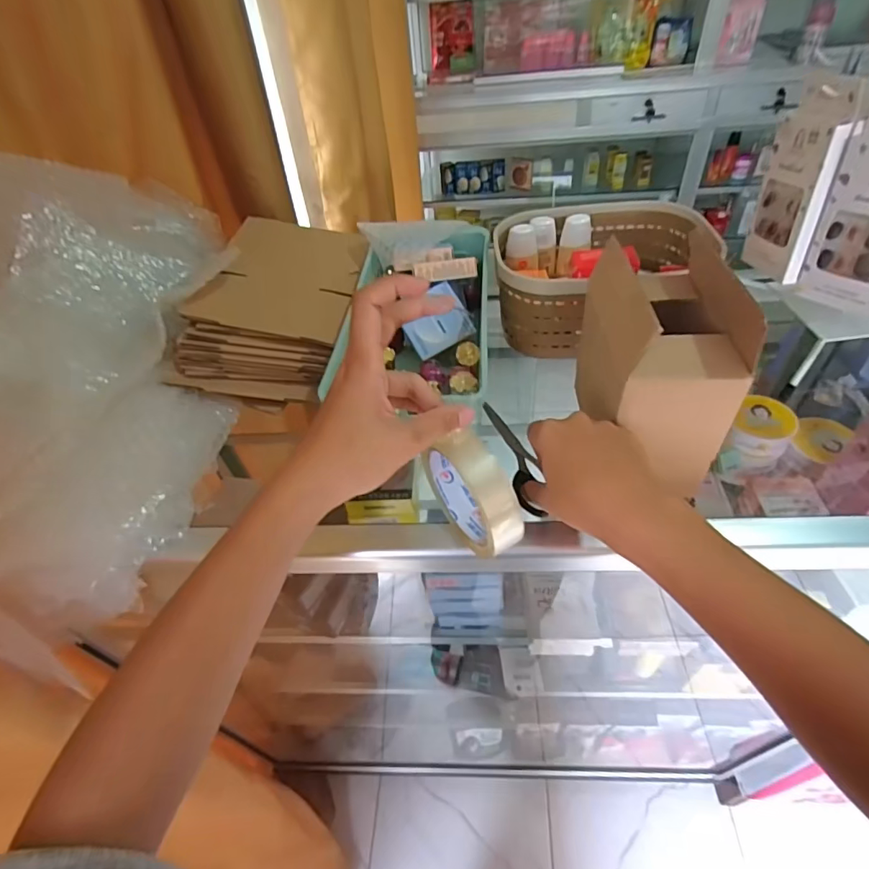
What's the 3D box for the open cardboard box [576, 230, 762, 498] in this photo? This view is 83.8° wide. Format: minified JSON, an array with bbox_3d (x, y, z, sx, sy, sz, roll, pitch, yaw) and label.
[{"bbox_3d":[0.169,-0.058,0.373,0.080,0.131,0.137,-2,46,5],"label":"open cardboard box"}]

